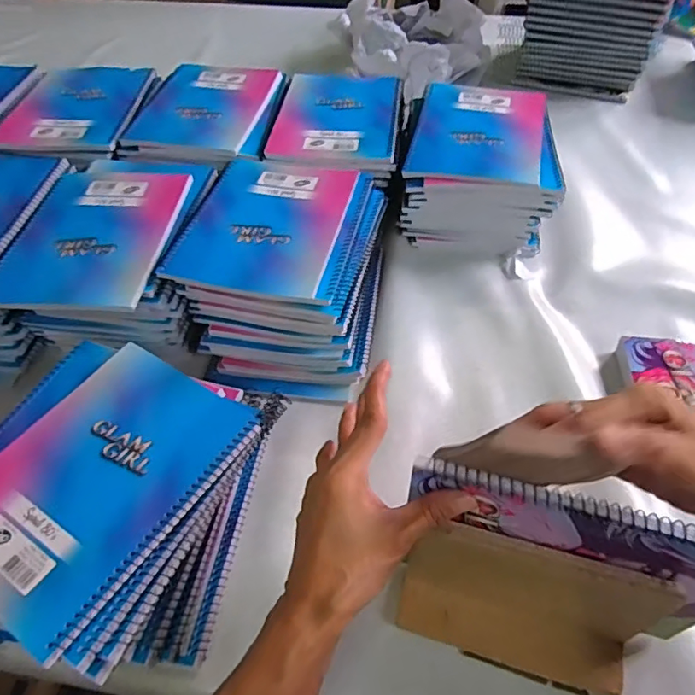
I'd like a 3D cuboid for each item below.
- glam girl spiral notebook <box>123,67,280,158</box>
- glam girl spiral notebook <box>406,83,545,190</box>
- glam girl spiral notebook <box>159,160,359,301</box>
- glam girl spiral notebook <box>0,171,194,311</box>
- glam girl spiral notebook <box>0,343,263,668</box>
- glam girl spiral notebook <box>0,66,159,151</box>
[{"bbox_3d":[-0.181,-0.314,0.664,0.160,0.008,0.206,7,52,7],"label":"glam girl spiral notebook"},{"bbox_3d":[0.157,-0.258,0.616,0.150,0.014,0.199,10,53,9],"label":"glam girl spiral notebook"},{"bbox_3d":[-0.078,-0.126,0.514,0.149,0.012,0.191,9,52,8],"label":"glam girl spiral notebook"},{"bbox_3d":[-0.245,-0.113,0.507,0.152,0.011,0.199,5,52,5],"label":"glam girl spiral notebook"},{"bbox_3d":[-0.184,0.091,0.380,0.154,0.015,0.196,26,57,20],"label":"glam girl spiral notebook"},{"bbox_3d":[-0.347,-0.318,0.669,0.159,0.008,0.216,2,52,3],"label":"glam girl spiral notebook"}]

